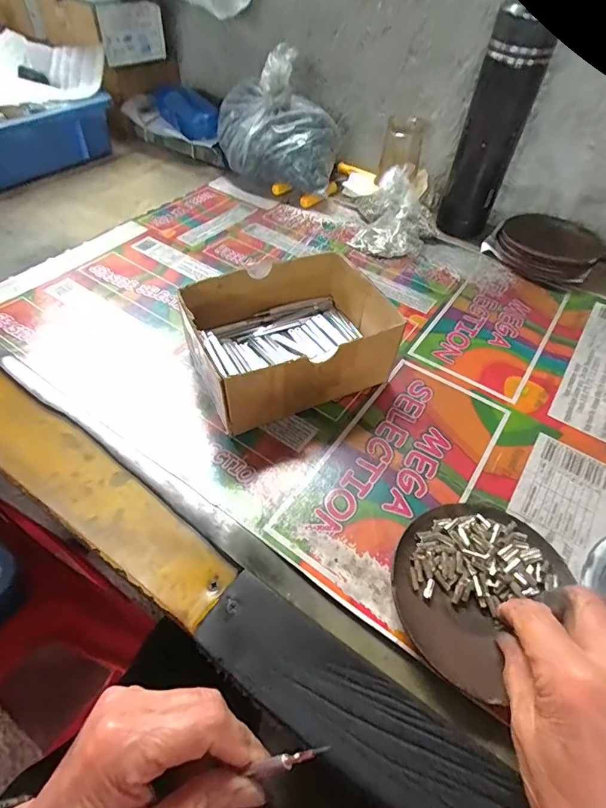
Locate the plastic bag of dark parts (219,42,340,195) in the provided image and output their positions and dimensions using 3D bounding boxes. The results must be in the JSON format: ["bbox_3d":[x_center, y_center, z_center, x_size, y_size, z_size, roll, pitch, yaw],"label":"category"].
[{"bbox_3d":[-0.034,-0.380,0.590,0.179,0.140,0.108,23,54,14],"label":"plastic bag of dark parts"}]

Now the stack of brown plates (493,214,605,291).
[{"bbox_3d":[0.303,-0.193,0.529,0.113,0.028,0.110,36,58,23],"label":"stack of brown plates"}]

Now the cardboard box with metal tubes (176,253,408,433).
[{"bbox_3d":[-0.012,-0.059,0.376,0.156,0.071,0.122,-20,55,-18],"label":"cardboard box with metal tubes"}]

